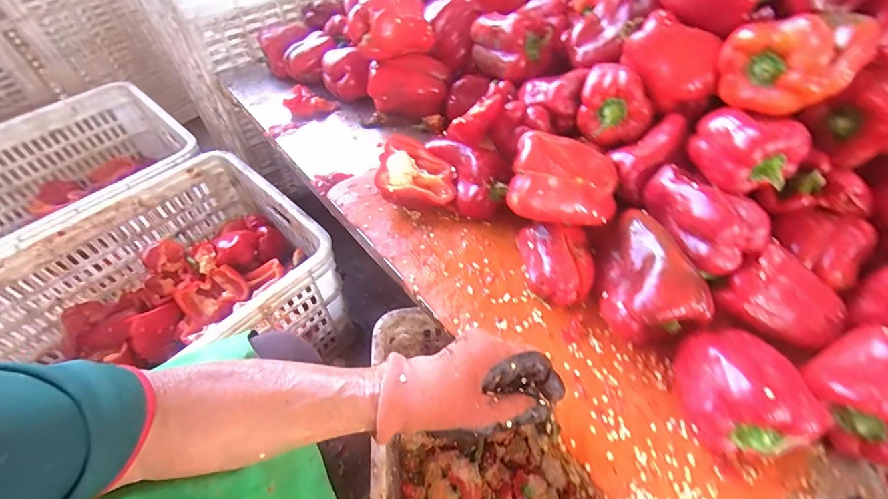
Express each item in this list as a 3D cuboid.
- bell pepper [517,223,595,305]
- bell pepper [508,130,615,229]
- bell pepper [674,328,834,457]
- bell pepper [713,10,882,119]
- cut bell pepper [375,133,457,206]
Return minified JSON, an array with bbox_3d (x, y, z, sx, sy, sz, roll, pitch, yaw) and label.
[{"bbox_3d":[0.111,0.013,0.400,0.064,0.055,0.079,-1,52,0],"label":"bell pepper"},{"bbox_3d":[0.119,-0.066,0.396,0.101,0.067,0.090,13,53,10],"label":"bell pepper"},{"bbox_3d":[0.232,0.107,0.322,0.079,0.072,0.100,12,53,10],"label":"bell pepper"},{"bbox_3d":[0.307,-0.169,0.356,0.064,0.073,0.094,-36,60,-25],"label":"bell pepper"},{"bbox_3d":[-0.032,-0.087,0.474,0.089,0.055,0.076,1,52,1],"label":"cut bell pepper"}]

